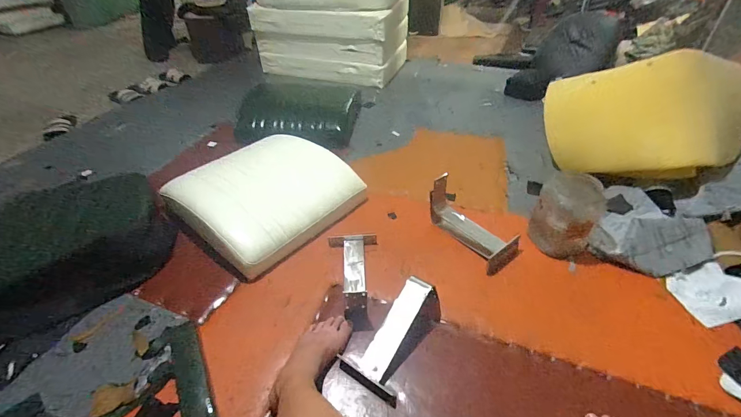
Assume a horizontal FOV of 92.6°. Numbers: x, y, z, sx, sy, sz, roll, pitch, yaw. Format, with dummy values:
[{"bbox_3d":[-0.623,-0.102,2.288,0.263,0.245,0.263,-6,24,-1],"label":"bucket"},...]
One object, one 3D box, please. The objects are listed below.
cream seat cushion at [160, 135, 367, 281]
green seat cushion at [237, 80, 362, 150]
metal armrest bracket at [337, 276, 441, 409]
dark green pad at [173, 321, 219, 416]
[{"bbox_3d":[-0.336,-0.051,1.176,0.473,0.132,0.502,29,48,30],"label":"cream seat cushion"},{"bbox_3d":[-0.318,-0.467,1.633,0.494,0.185,0.528,4,40,6],"label":"green seat cushion"},{"bbox_3d":[0.057,0.274,0.820,0.141,0.088,0.274,21,45,24],"label":"metal armrest bracket"},{"bbox_3d":[-0.362,0.363,0.727,0.064,0.027,0.273,-20,55,-18],"label":"dark green pad"}]

